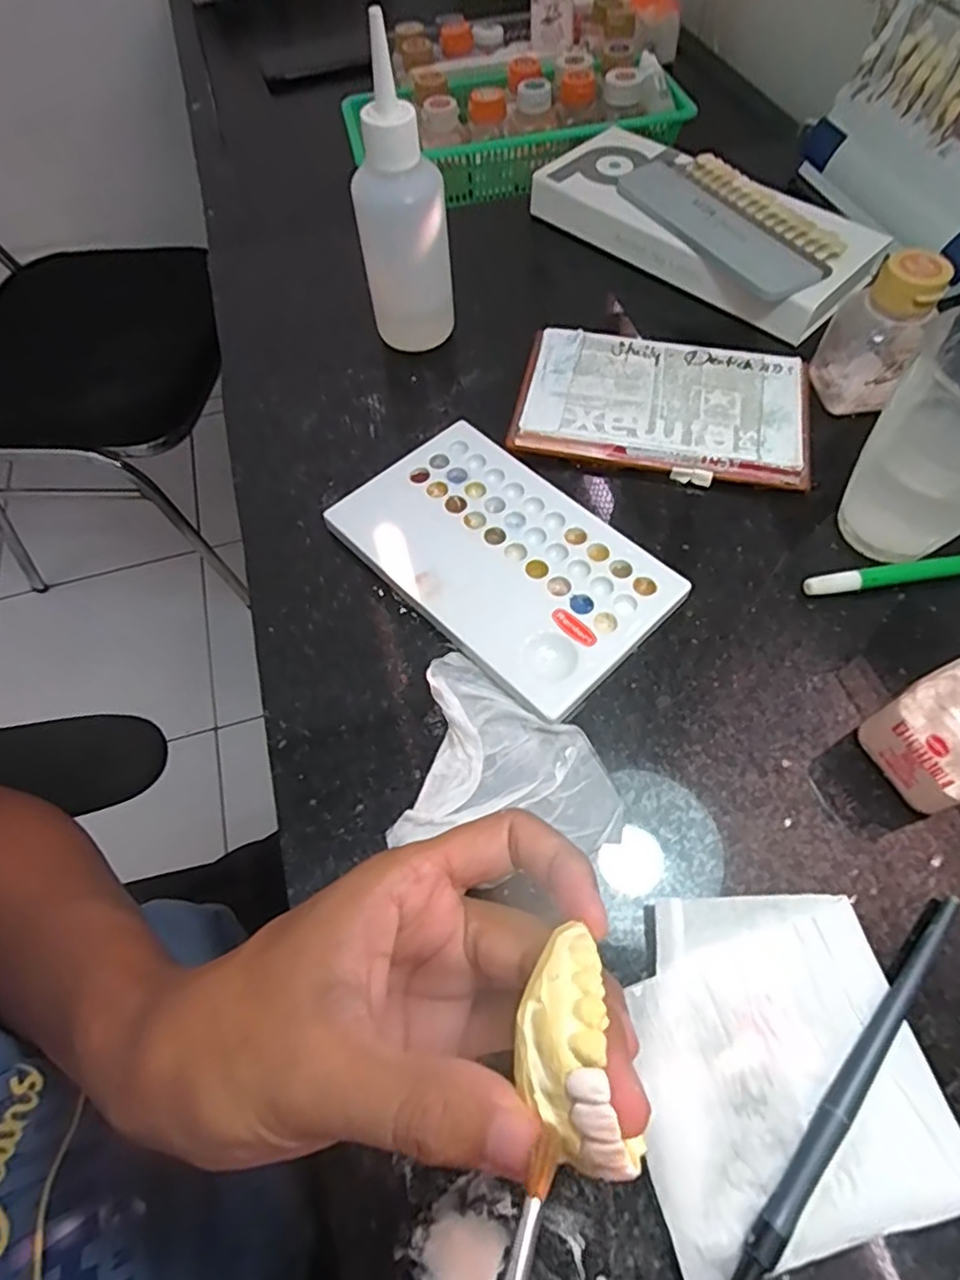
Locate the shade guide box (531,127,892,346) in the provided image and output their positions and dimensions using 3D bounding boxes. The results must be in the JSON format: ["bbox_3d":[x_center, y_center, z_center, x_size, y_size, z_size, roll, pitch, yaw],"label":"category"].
[{"bbox_3d":[0.139,-0.268,0.407,0.085,0.030,0.218,-41,67,-17],"label":"shade guide box"}]

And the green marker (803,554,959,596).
[{"bbox_3d":[0.219,-0.034,0.289,0.142,0.011,0.010,-8,62,-1],"label":"green marker"}]

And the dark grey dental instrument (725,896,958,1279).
[{"bbox_3d":[0.109,0.147,0.194,0.008,0.007,0.163,39,70,21],"label":"dark grey dental instrument"}]

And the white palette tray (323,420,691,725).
[{"bbox_3d":[0.010,-0.039,0.299,0.094,0.012,0.153,-42,67,-18],"label":"white palette tray"}]

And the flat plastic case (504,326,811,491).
[{"bbox_3d":[0.098,-0.128,0.340,0.151,0.013,0.090,9,63,8],"label":"flat plastic case"}]

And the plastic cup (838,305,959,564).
[{"bbox_3d":[0.200,-0.081,0.268,0.062,0.092,0.059,-1,62,2],"label":"plastic cup"}]

